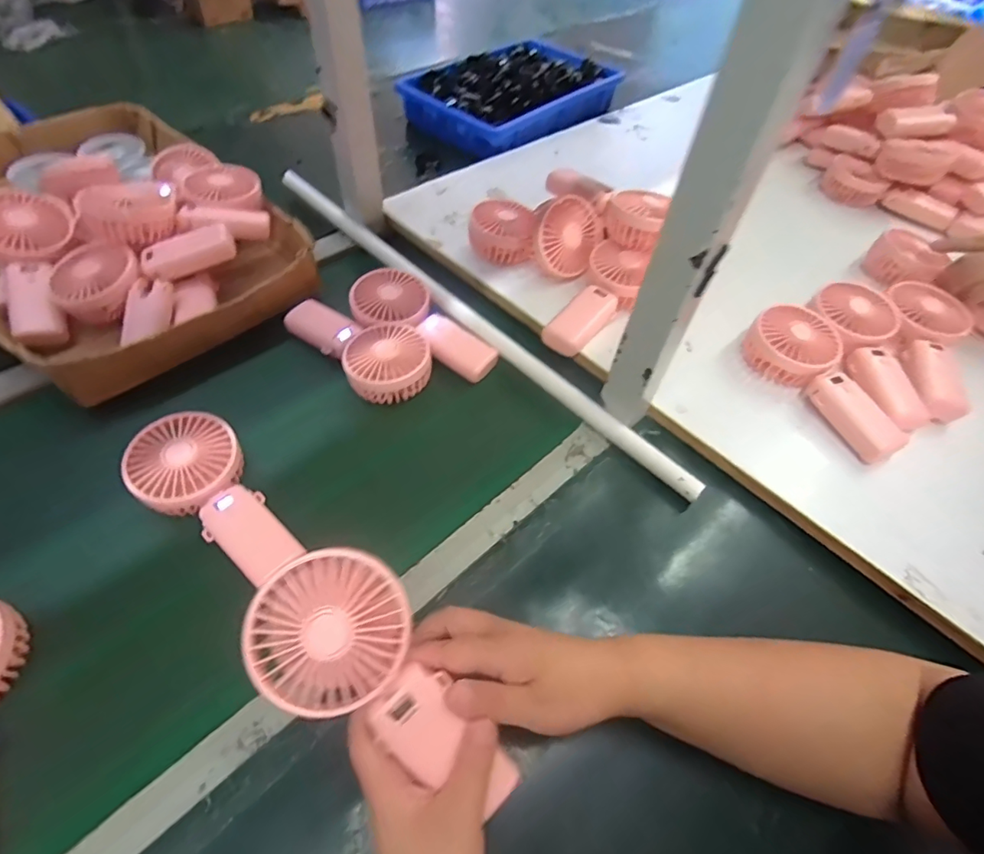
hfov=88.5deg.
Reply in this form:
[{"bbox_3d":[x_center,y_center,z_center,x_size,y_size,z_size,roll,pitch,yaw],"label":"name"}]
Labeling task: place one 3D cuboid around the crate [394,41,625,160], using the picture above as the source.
[{"bbox_3d":[0.044,-0.596,0.910,0.369,0.065,0.237,-33,63,-25],"label":"crate"}]

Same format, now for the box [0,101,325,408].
[{"bbox_3d":[-0.477,-0.253,0.624,0.506,0.101,0.322,39,60,21],"label":"box"}]

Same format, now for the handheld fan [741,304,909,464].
[{"bbox_3d":[0.346,-0.050,0.520,0.082,0.049,0.176,-24,59,-20],"label":"handheld fan"}]

